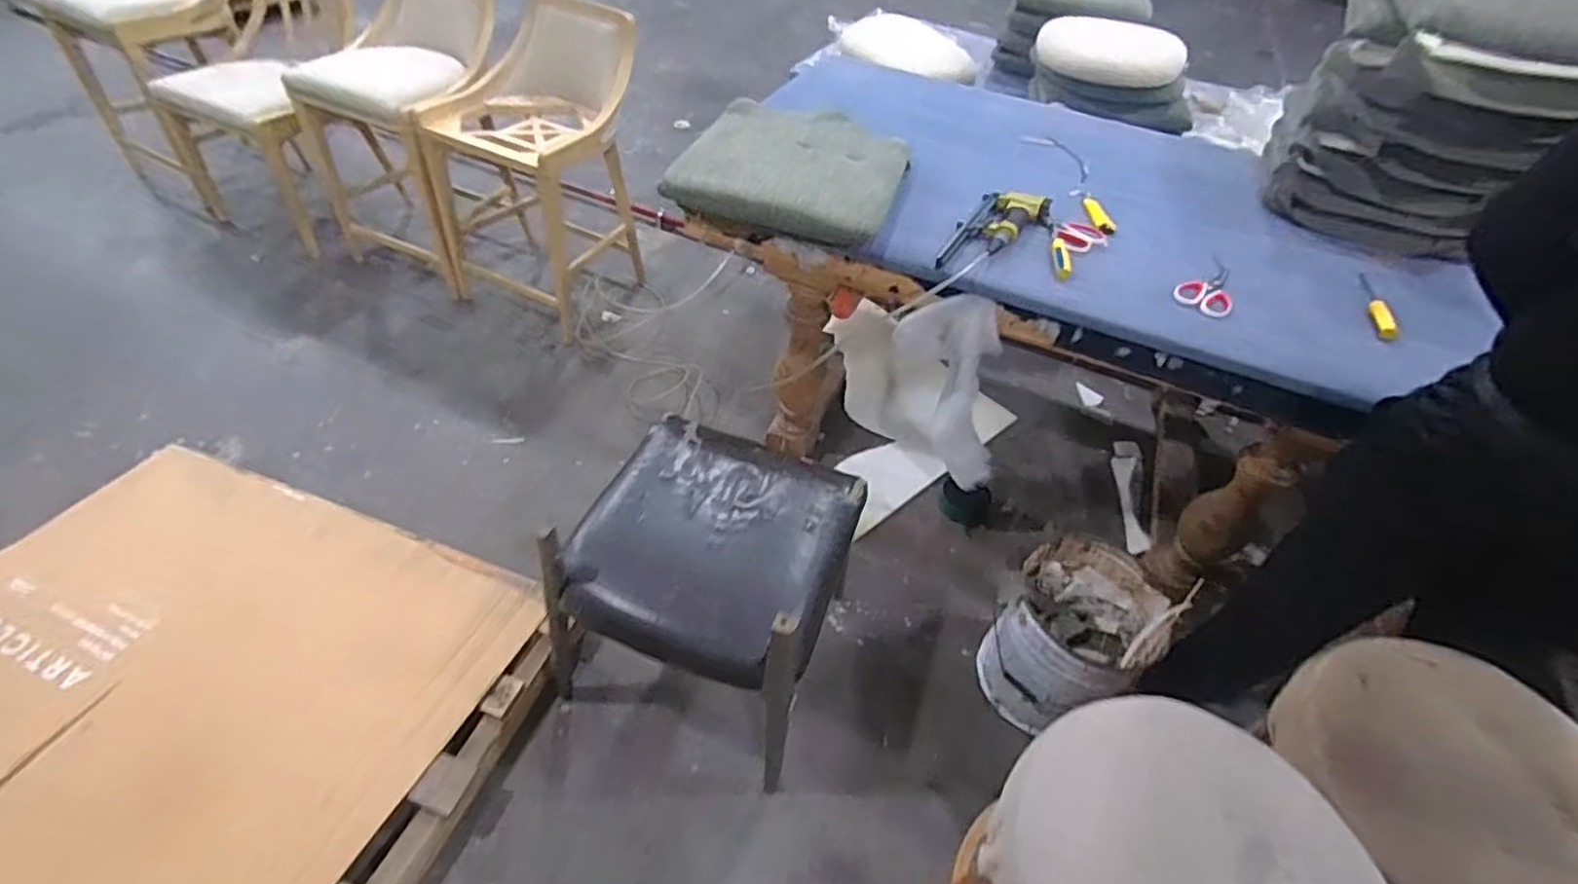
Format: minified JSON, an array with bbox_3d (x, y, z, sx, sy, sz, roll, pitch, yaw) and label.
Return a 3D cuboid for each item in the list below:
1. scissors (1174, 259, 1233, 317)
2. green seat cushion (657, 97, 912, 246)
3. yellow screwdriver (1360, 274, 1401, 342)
[{"bbox_3d":[0.868,-0.330,1.405,0.103,0.022,0.231,29,50,19],"label":"scissors"},{"bbox_3d":[0.024,-0.612,1.492,0.438,0.076,0.444,15,46,7],"label":"green seat cushion"},{"bbox_3d":[1.198,-0.285,1.391,0.030,0.031,0.271,21,47,12],"label":"yellow screwdriver"}]

